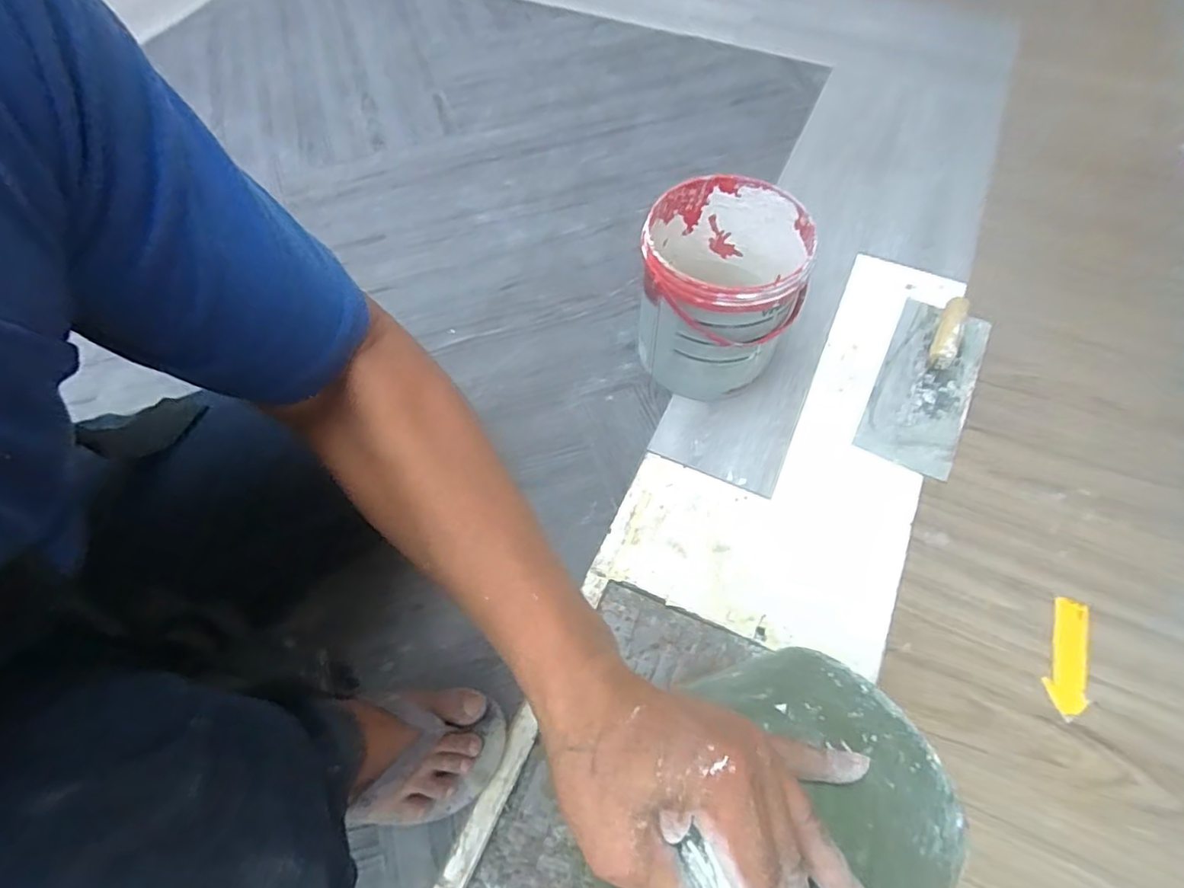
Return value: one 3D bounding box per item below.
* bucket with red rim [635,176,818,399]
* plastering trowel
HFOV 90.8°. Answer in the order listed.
[{"bbox_3d":[0.149,-0.175,0.696,0.171,0.197,0.172,-1,60,2],"label":"bucket with red rim"},{"bbox_3d":[0.420,-0.094,0.711,0.104,0.066,0.255,25,64,15],"label":"plastering trowel"}]

